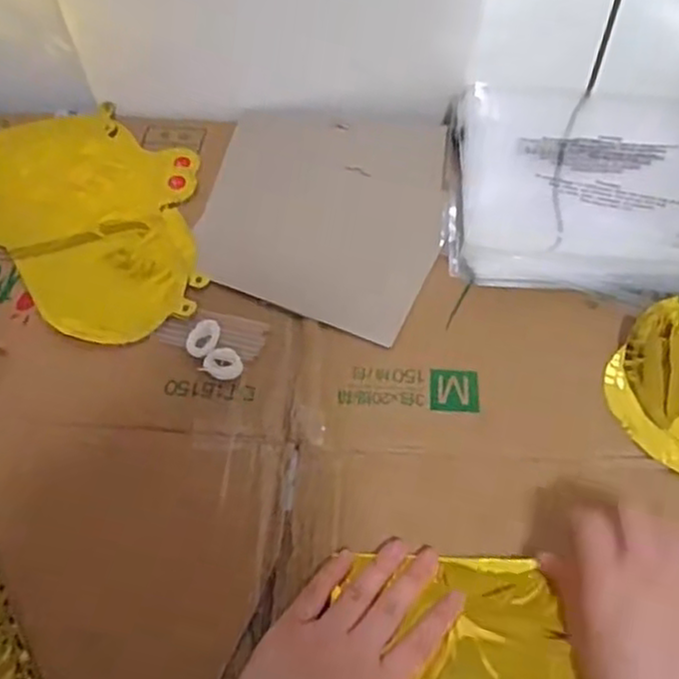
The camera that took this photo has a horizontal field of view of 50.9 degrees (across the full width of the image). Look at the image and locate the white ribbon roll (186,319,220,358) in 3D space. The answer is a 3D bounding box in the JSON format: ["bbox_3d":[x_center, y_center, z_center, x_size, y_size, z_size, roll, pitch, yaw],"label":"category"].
[{"bbox_3d":[-0.098,0.000,0.512,0.021,0.011,0.028,11,58,9],"label":"white ribbon roll"}]

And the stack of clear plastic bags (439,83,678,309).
[{"bbox_3d":[0.205,-0.140,0.584,0.226,0.025,0.255,4,57,5],"label":"stack of clear plastic bags"}]

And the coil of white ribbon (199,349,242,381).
[{"bbox_3d":[-0.081,0.018,0.500,0.026,0.008,0.022,31,63,20],"label":"coil of white ribbon"}]

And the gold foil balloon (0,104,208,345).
[{"bbox_3d":[-0.300,-0.112,0.601,0.390,0.017,0.237,5,57,5],"label":"gold foil balloon"}]

